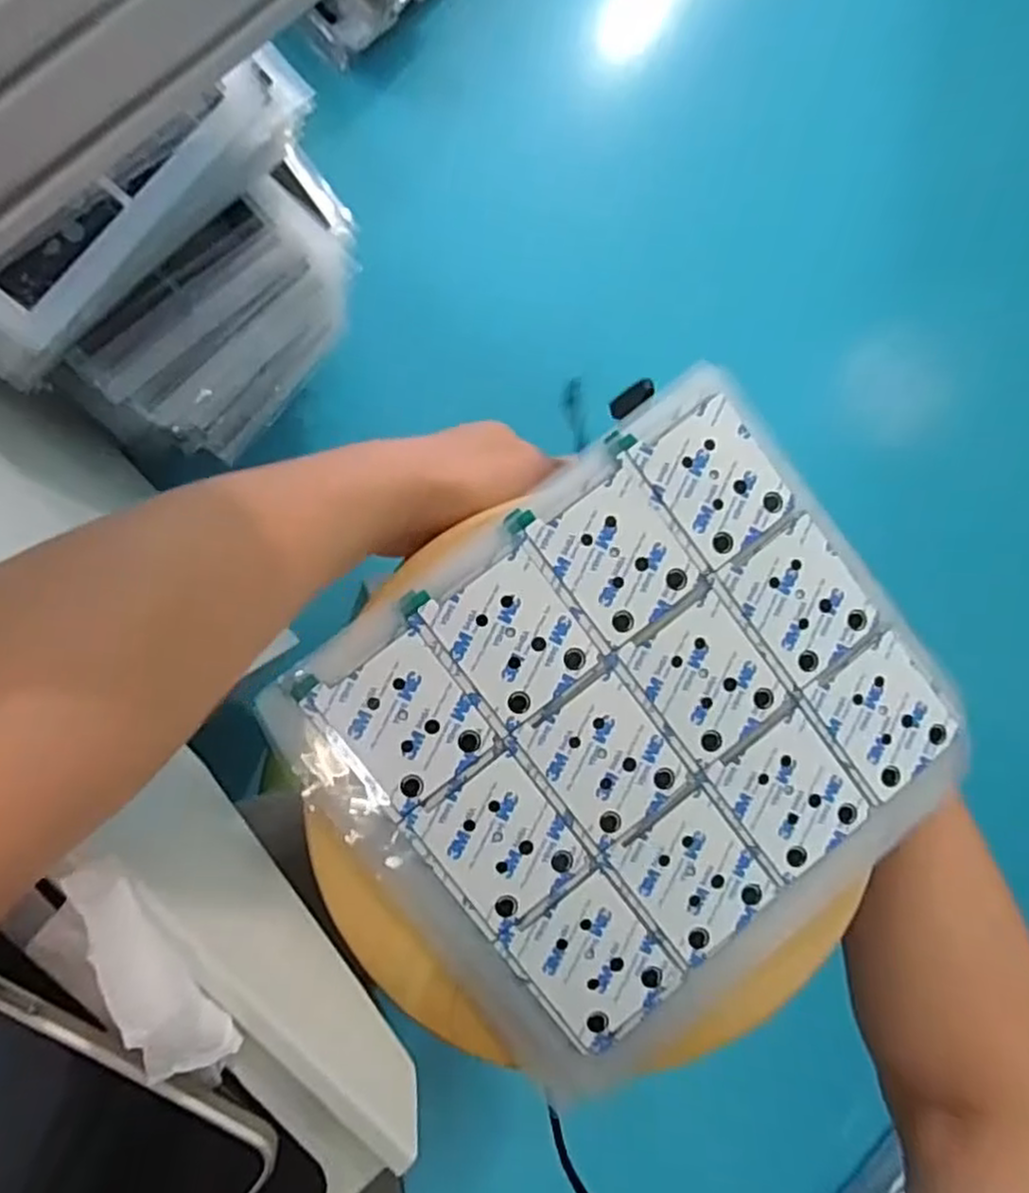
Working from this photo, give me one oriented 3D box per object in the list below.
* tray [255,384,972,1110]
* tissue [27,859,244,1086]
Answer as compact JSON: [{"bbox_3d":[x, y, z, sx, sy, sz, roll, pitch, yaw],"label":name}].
[{"bbox_3d":[0.061,0.062,0.337,0.269,0.010,0.235,-37,94,-4],"label":"tray"},{"bbox_3d":[-0.120,0.127,0.232,0.025,0.027,0.083,-30,94,-5],"label":"tissue"}]

